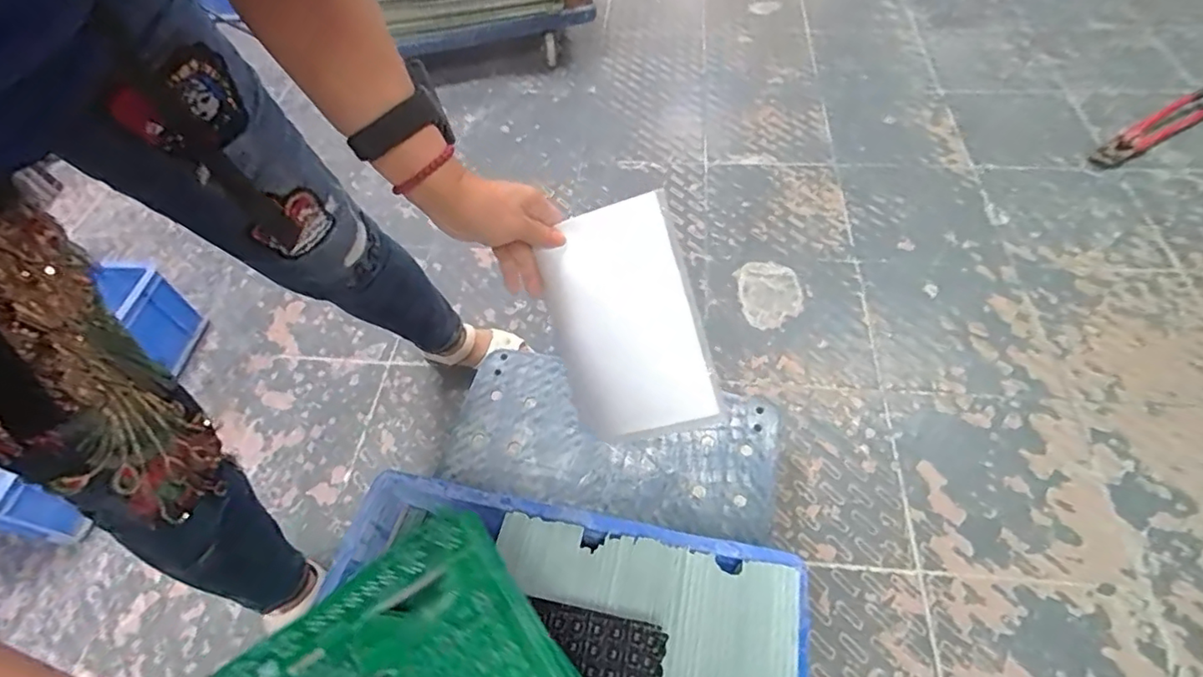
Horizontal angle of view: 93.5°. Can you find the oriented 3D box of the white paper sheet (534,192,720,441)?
[{"bbox_3d":[0.018,-0.013,0.535,0.132,0.012,0.210,-16,93,15],"label":"white paper sheet"}]

